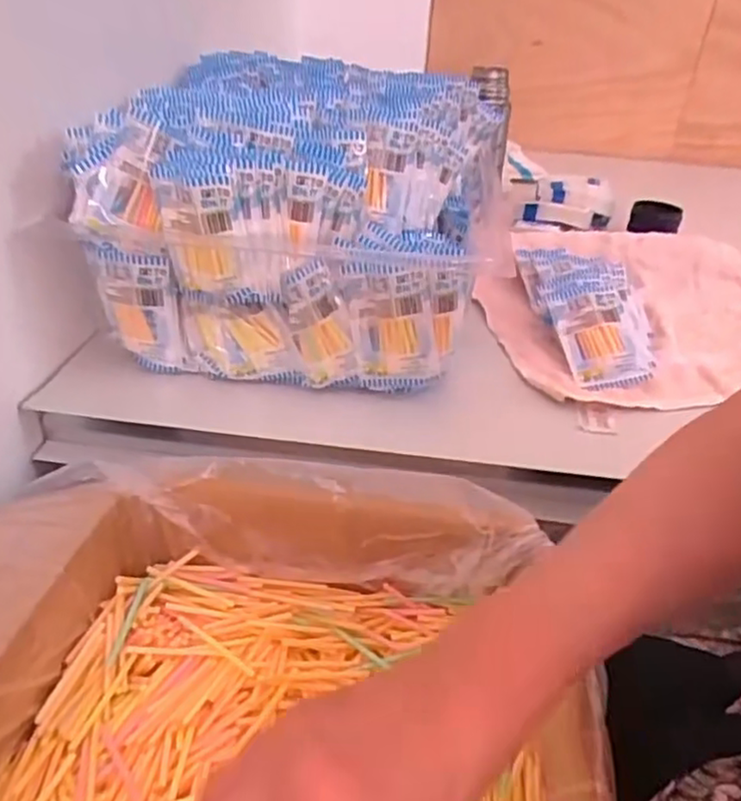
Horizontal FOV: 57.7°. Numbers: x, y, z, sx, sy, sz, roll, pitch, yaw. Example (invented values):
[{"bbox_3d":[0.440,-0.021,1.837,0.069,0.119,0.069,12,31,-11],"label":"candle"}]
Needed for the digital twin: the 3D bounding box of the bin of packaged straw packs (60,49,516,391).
[{"bbox_3d":[-0.043,-0.180,0.648,0.335,0.207,0.388,2,32,4],"label":"bin of packaged straw packs"}]

